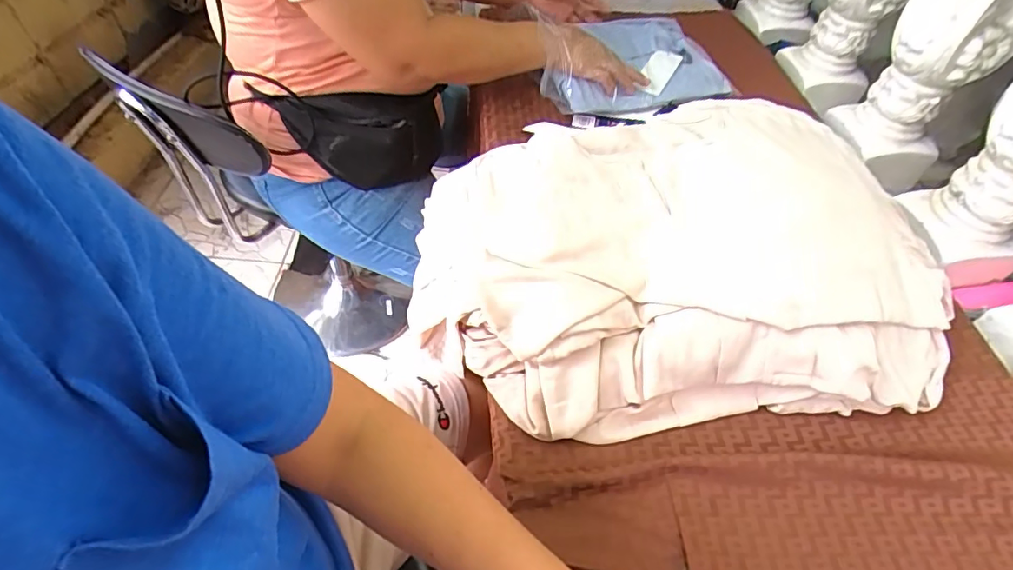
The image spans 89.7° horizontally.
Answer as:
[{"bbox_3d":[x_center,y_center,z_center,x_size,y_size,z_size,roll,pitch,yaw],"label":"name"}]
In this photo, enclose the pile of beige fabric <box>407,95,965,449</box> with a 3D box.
[{"bbox_3d":[0.158,-0.032,0.530,0.489,0.145,0.321,-3,52,-7],"label":"pile of beige fabric"}]

